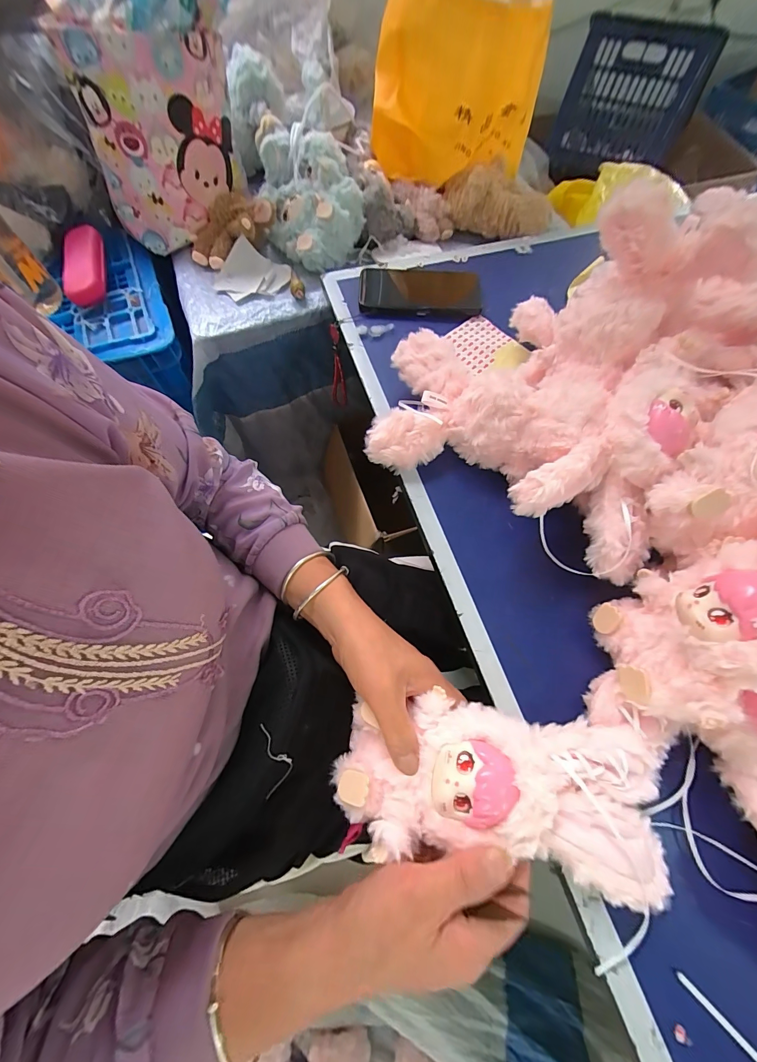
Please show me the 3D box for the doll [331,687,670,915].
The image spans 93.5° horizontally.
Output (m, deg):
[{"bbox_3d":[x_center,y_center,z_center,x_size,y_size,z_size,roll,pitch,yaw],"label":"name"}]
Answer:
[{"bbox_3d":[0.086,0.182,0.256,0.223,0.055,0.106,6,67,0],"label":"doll"}]

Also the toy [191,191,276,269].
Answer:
[{"bbox_3d":[-0.217,-0.447,0.528,0.131,0.045,0.074,-36,72,-14],"label":"toy"}]

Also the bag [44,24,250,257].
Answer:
[{"bbox_3d":[-0.285,-0.514,0.474,0.193,0.181,0.075,-16,68,-7],"label":"bag"}]

